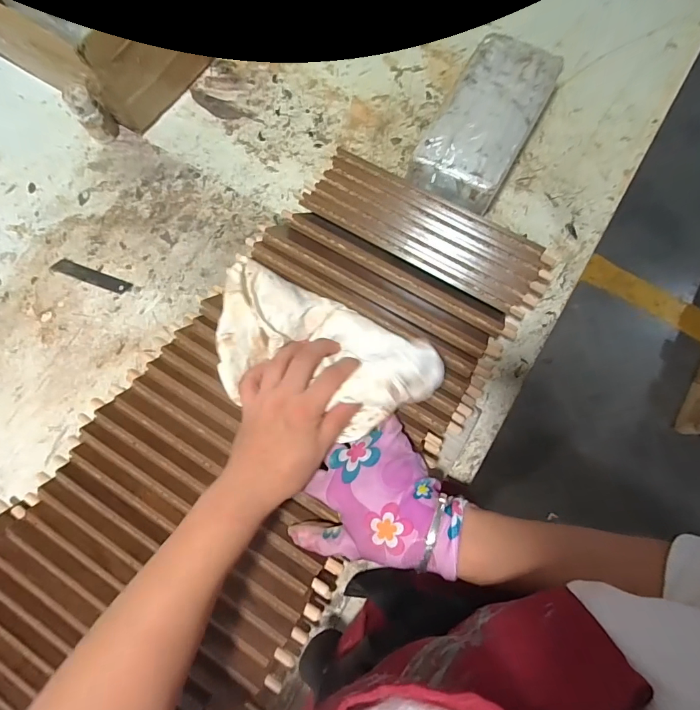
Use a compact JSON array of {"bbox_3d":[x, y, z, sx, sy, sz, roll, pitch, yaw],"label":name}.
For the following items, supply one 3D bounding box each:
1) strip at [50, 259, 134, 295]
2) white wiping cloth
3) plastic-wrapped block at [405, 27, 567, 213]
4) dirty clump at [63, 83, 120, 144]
[{"bbox_3d":[-0.302,-0.092,0.457,0.096,0.004,0.017,21,78,6],"label":"strip"},{"bbox_3d":[-0.029,0.001,0.345,0.205,0.049,0.111,22,78,10],"label":"white wiping cloth"},{"bbox_3d":[0.161,-0.273,0.472,0.105,0.063,0.210,28,79,7],"label":"plastic-wrapped block"},{"bbox_3d":[-0.312,-0.291,0.474,0.034,0.064,0.026,-36,79,-7],"label":"dirty clump"}]

